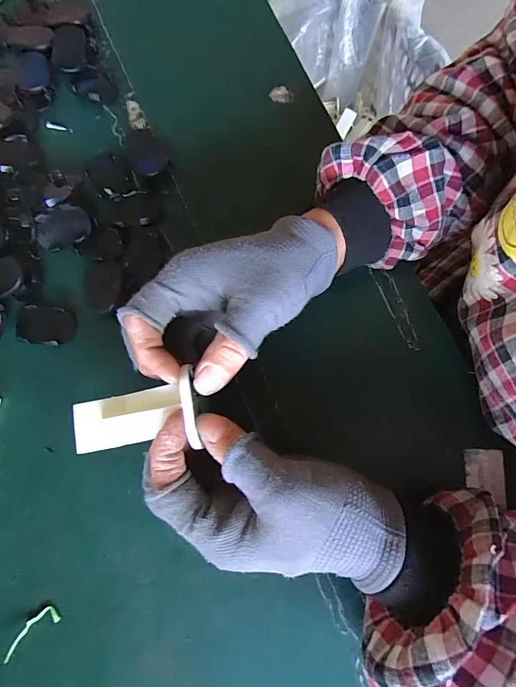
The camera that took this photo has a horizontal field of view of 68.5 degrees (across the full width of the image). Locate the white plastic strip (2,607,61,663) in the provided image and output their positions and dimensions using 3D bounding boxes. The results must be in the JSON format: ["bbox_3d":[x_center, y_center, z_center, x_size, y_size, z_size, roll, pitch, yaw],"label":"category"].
[{"bbox_3d":[-0.143,0.182,0.237,0.036,0.005,0.013,-40,79,-22],"label":"white plastic strip"}]

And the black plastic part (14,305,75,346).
[{"bbox_3d":[-0.160,-0.014,0.283,0.044,0.007,0.028,7,77,3],"label":"black plastic part"}]

